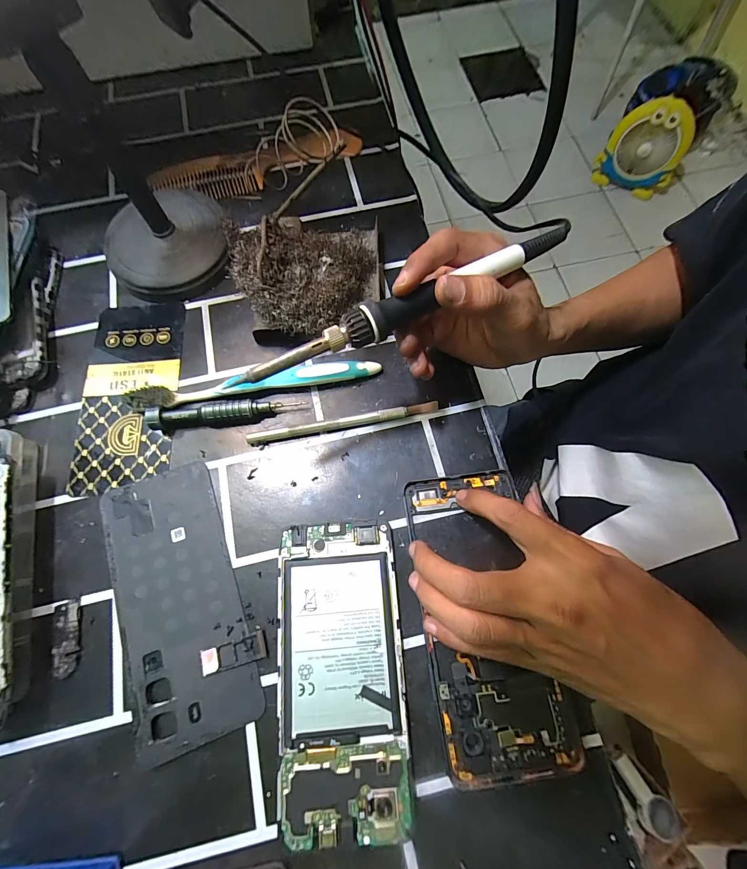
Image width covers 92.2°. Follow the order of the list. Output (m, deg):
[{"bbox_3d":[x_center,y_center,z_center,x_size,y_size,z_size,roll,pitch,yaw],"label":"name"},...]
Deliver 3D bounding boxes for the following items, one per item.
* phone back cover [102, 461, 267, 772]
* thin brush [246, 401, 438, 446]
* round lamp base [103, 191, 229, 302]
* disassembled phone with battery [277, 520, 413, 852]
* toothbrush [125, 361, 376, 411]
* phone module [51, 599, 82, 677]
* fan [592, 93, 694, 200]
[{"bbox_3d":[-0.124,0.101,0.230,0.075,0.005,0.164,-20,72,-5],"label":"phone back cover"},{"bbox_3d":[-0.022,-0.009,0.263,0.139,0.007,0.008,-11,72,-3],"label":"thin brush"},{"bbox_3d":[-0.171,-0.159,0.301,0.093,0.032,0.093,0,72,1],"label":"round lamp base"},{"bbox_3d":[-0.019,0.136,0.214,0.072,0.009,0.160,-5,72,-1],"label":"disassembled phone with battery"},{"bbox_3d":[-0.087,-0.038,0.268,0.184,0.018,0.013,-10,72,-2],"label":"toothbrush"},{"bbox_3d":[-0.192,0.127,0.223,0.017,0.004,0.042,-15,72,-4],"label":"phone module"},{"bbox_3d":[0.969,-1.015,1.274,0.259,0.267,0.092,27,74,10],"label":"fan"}]

